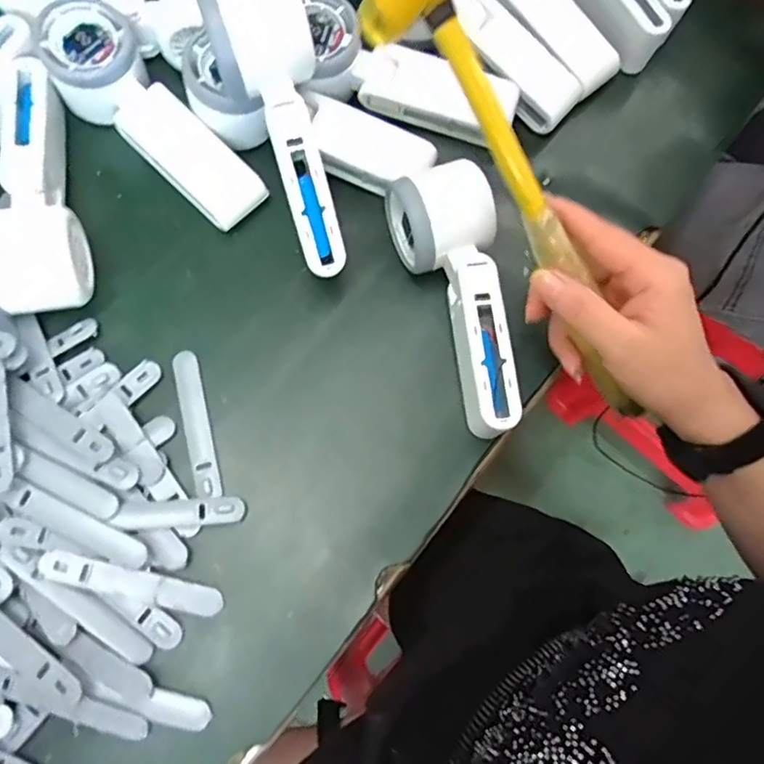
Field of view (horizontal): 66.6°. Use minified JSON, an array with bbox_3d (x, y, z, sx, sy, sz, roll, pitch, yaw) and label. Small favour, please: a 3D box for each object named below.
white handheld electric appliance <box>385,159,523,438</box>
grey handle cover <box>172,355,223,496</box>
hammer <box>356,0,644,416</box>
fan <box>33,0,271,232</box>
[{"bbox_3d":[0.054,-0.054,0.354,0.056,0.054,0.169,-19,75,-7],"label":"white handheld electric appliance"},{"bbox_3d":[-0.112,0.025,0.347,0.017,0.007,0.090,-15,74,-6],"label":"grey handle cover"},{"bbox_3d":[0.077,-0.085,0.298,0.032,0.058,0.253,-39,112,-10],"label":"hammer"},{"bbox_3d":[-0.153,-0.173,0.381,0.183,0.041,0.060,45,79,-3],"label":"fan"}]

